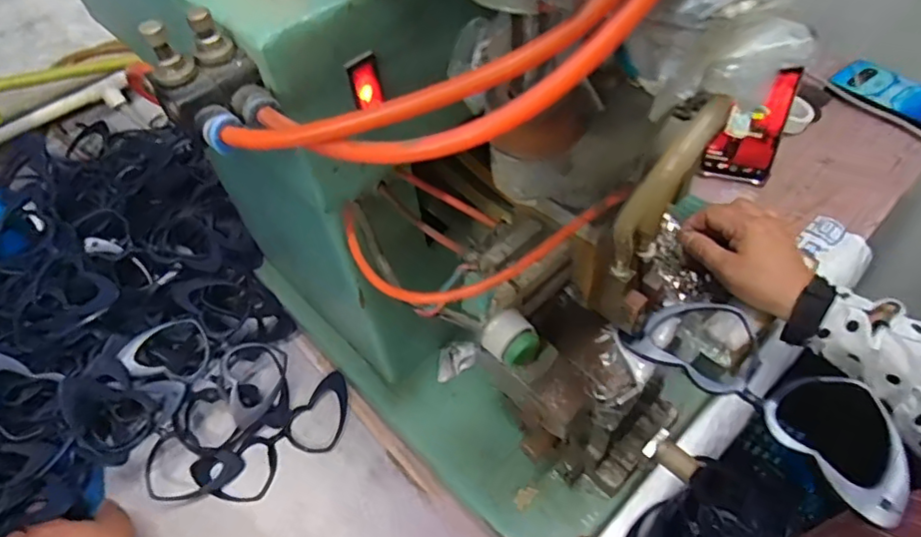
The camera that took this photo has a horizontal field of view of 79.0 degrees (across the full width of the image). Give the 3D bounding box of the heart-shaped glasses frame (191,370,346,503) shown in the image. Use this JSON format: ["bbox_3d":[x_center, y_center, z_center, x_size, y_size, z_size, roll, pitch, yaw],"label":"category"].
[{"bbox_3d":[-0.162,0.156,0.502,0.148,0.009,0.060,-32,56,-19],"label":"heart-shaped glasses frame"}]

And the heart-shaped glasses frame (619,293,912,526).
[{"bbox_3d":[0.165,0.064,0.300,0.062,0.011,0.145,-35,51,-19],"label":"heart-shaped glasses frame"}]

